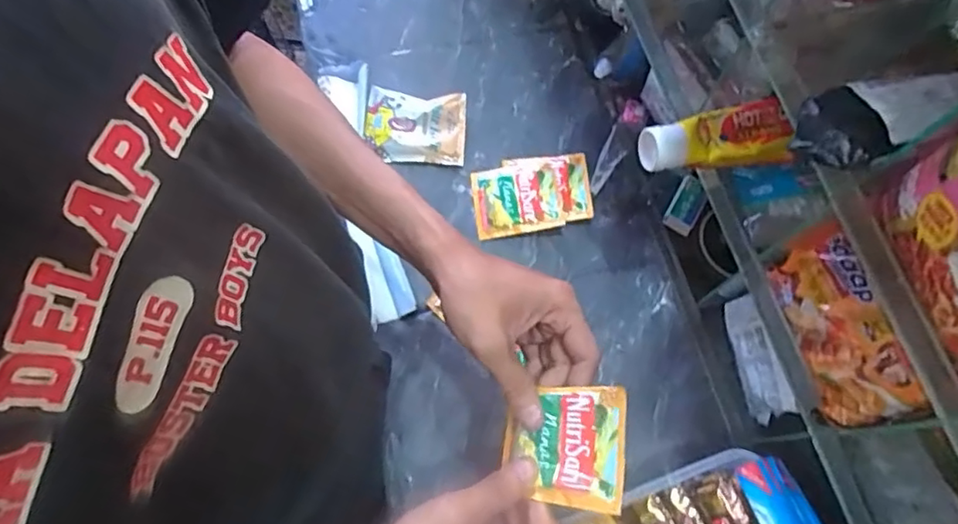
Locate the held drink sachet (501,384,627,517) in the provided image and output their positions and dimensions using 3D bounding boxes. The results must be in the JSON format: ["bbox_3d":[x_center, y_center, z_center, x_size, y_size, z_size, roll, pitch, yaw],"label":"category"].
[{"bbox_3d":[0.053,0.118,0.380,0.079,0.006,0.071,-5,64,30],"label":"held drink sachet"}]

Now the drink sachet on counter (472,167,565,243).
[{"bbox_3d":[0.040,-0.064,0.606,0.091,0.006,0.075,-8,69,2],"label":"drink sachet on counter"}]

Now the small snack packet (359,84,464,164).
[{"bbox_3d":[-0.067,-0.142,0.630,0.104,0.022,0.079,4,71,0],"label":"small snack packet"}]

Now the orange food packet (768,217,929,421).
[{"bbox_3d":[0.243,0.042,0.403,0.028,0.071,0.130,-10,71,-4],"label":"orange food packet"}]

